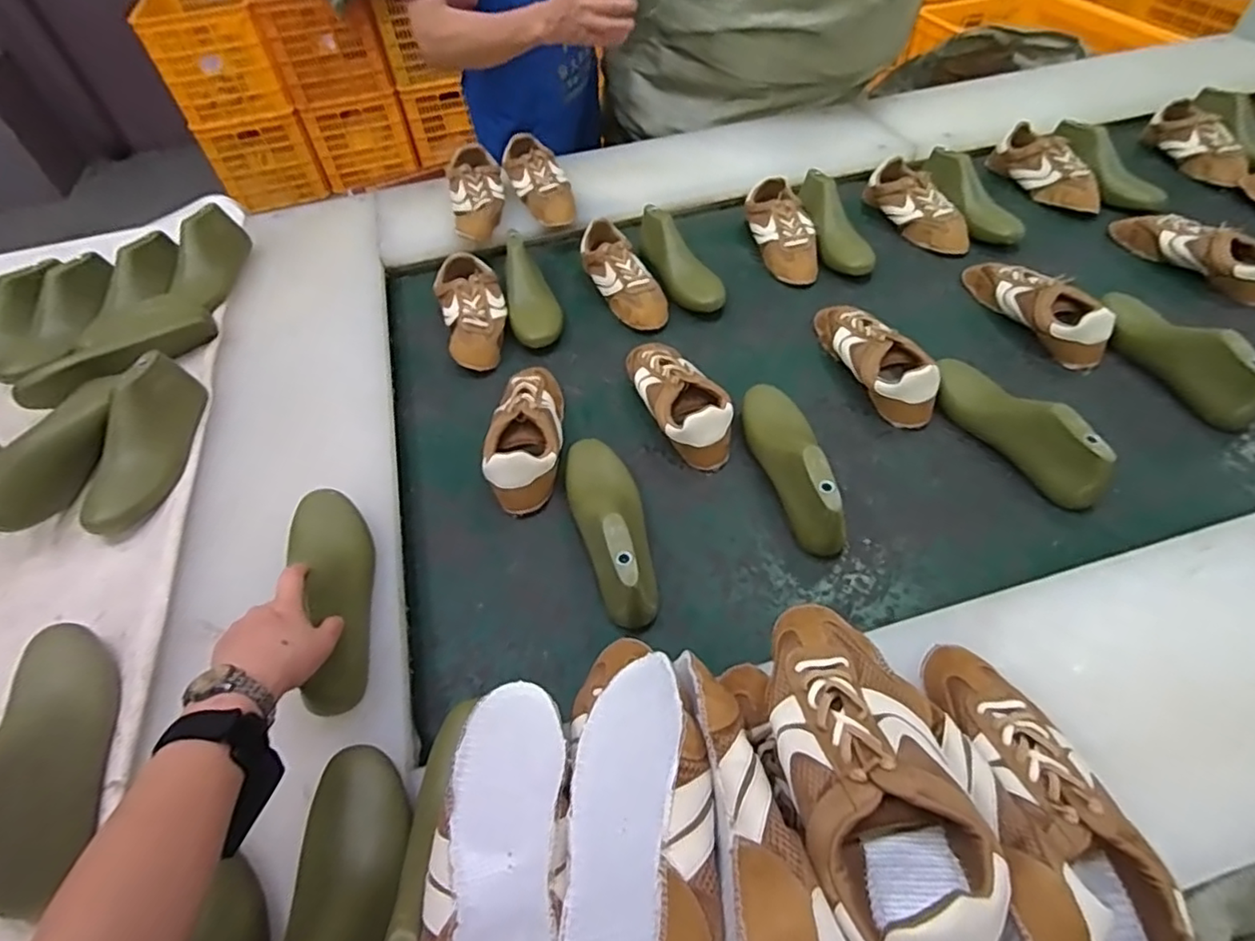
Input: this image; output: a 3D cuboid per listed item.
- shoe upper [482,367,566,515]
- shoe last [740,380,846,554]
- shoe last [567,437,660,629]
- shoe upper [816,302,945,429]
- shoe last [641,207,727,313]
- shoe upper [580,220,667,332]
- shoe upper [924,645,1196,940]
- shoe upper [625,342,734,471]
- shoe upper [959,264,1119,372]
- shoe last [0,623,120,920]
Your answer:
[{"bbox_3d":[-0.127,-0.056,0.788,0.085,0.074,0.224,-2,52,4],"label":"shoe upper"},{"bbox_3d":[0.189,-0.022,0.717,0.077,0.082,0.244,-9,52,-2],"label":"shoe last"},{"bbox_3d":[-0.020,0.050,0.683,0.081,0.086,0.249,-13,53,-5],"label":"shoe last"},{"bbox_3d":[0.336,-0.163,0.838,0.087,0.067,0.238,-13,53,-5],"label":"shoe upper"},{"bbox_3d":[0.081,-0.346,0.997,0.078,0.079,0.236,-18,53,-8],"label":"shoe last"},{"bbox_3d":[-0.011,-0.314,0.984,0.077,0.067,0.223,-22,54,-11],"label":"shoe upper"},{"bbox_3d":[0.296,0.237,0.454,0.089,0.081,0.234,-14,52,-6],"label":"shoe upper"},{"bbox_3d":[0.060,-0.102,0.818,0.095,0.079,0.236,-23,54,-13],"label":"shoe upper"},{"bbox_3d":[0.589,-0.248,0.890,0.084,0.072,0.237,-13,53,-5],"label":"shoe upper"},{"bbox_3d":[-0.490,0.217,0.512,0.067,0.084,0.246,-24,54,-13],"label":"shoe last"}]

